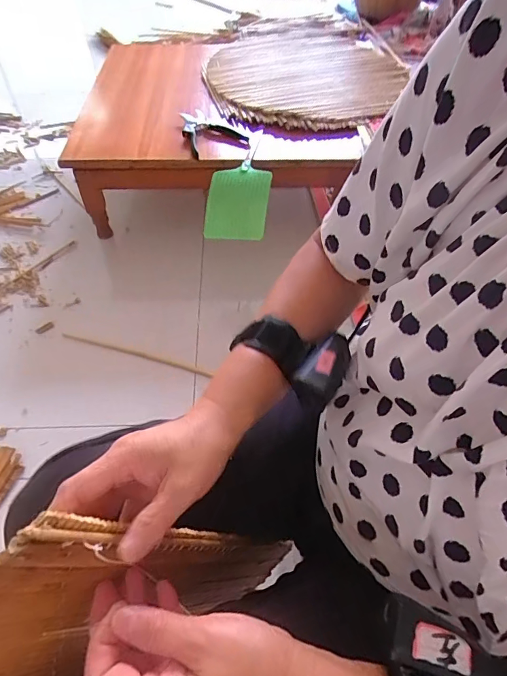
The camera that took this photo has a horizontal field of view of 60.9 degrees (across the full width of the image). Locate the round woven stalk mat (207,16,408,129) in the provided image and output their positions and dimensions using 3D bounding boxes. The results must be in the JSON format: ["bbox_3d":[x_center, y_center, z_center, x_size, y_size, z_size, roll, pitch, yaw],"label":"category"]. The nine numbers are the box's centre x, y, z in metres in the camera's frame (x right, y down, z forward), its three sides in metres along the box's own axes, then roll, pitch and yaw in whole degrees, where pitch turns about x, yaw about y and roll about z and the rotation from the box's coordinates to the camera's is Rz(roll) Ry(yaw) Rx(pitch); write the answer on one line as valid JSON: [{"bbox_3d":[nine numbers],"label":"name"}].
[{"bbox_3d":[0.142,-0.750,1.175,0.518,0.056,0.560,0,52,-1],"label":"round woven stalk mat"}]

